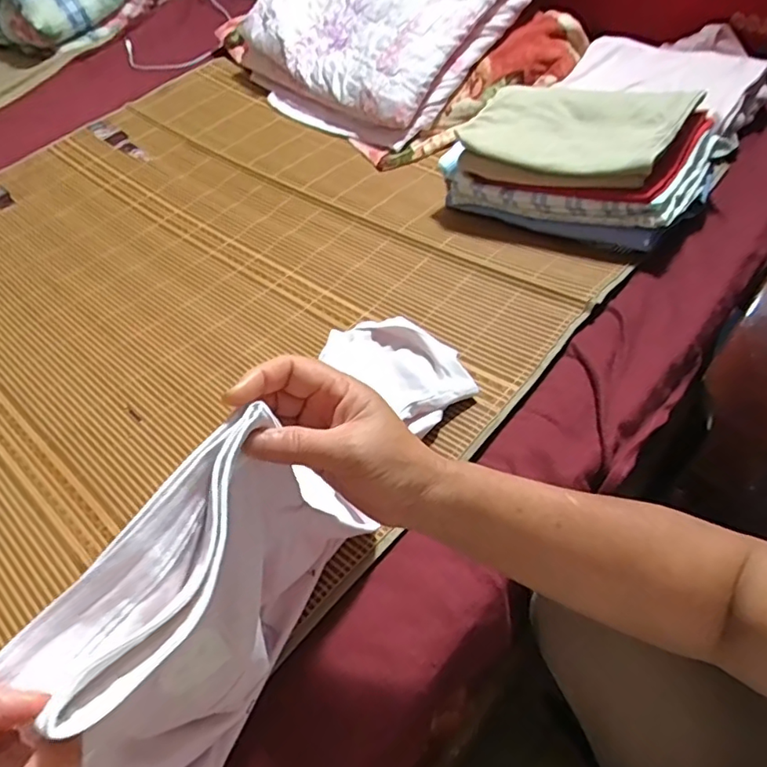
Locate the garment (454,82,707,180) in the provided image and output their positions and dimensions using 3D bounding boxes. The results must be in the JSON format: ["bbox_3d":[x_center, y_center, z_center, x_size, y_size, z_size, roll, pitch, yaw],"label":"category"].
[{"bbox_3d":[0.237,-0.326,0.729,0.267,0.058,0.160,20,56,22],"label":"garment"}]

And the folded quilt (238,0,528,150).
[{"bbox_3d":[-0.032,-0.662,1.035,0.477,0.087,0.412,34,89,25],"label":"folded quilt"}]

